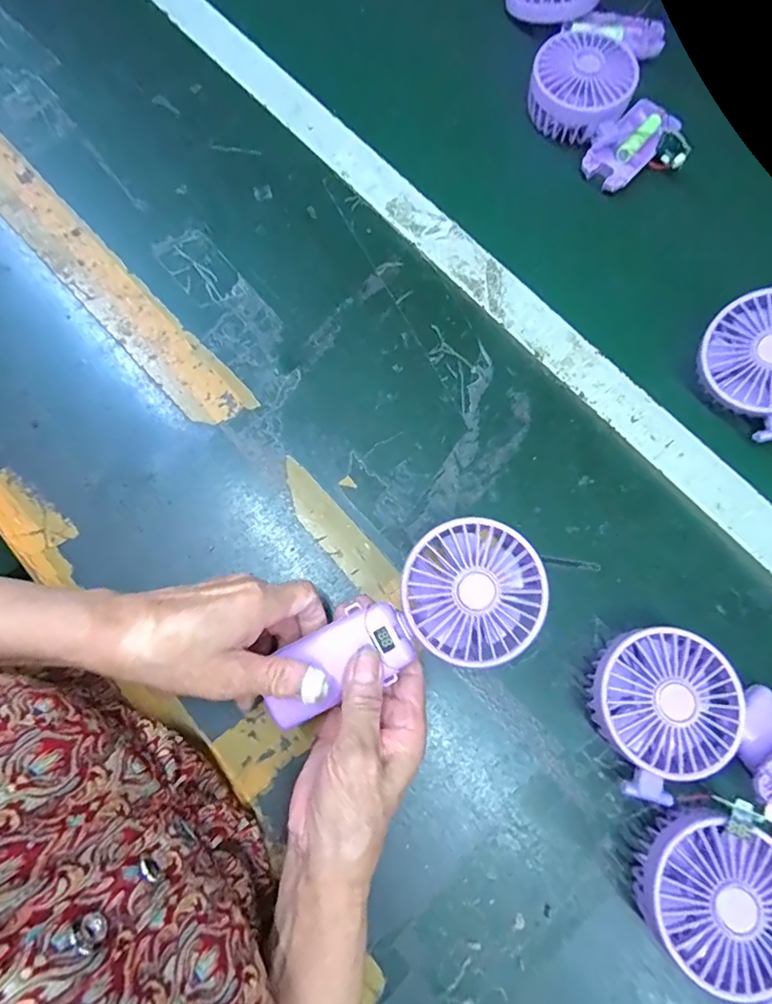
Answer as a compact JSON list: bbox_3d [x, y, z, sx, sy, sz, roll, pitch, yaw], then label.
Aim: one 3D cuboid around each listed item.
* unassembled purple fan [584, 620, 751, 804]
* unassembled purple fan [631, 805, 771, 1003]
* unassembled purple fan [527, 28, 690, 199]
[{"bbox_3d":[0.173,0.127,0.333,0.084,0.044,0.090,0,75,1],"label":"unassembled purple fan"},{"bbox_3d":[0.193,0.229,0.304,0.091,0.046,0.080,27,77,7],"label":"unassembled purple fan"},{"bbox_3d":[0.193,-0.341,0.449,0.085,0.046,0.149,-40,78,-9],"label":"unassembled purple fan"}]

